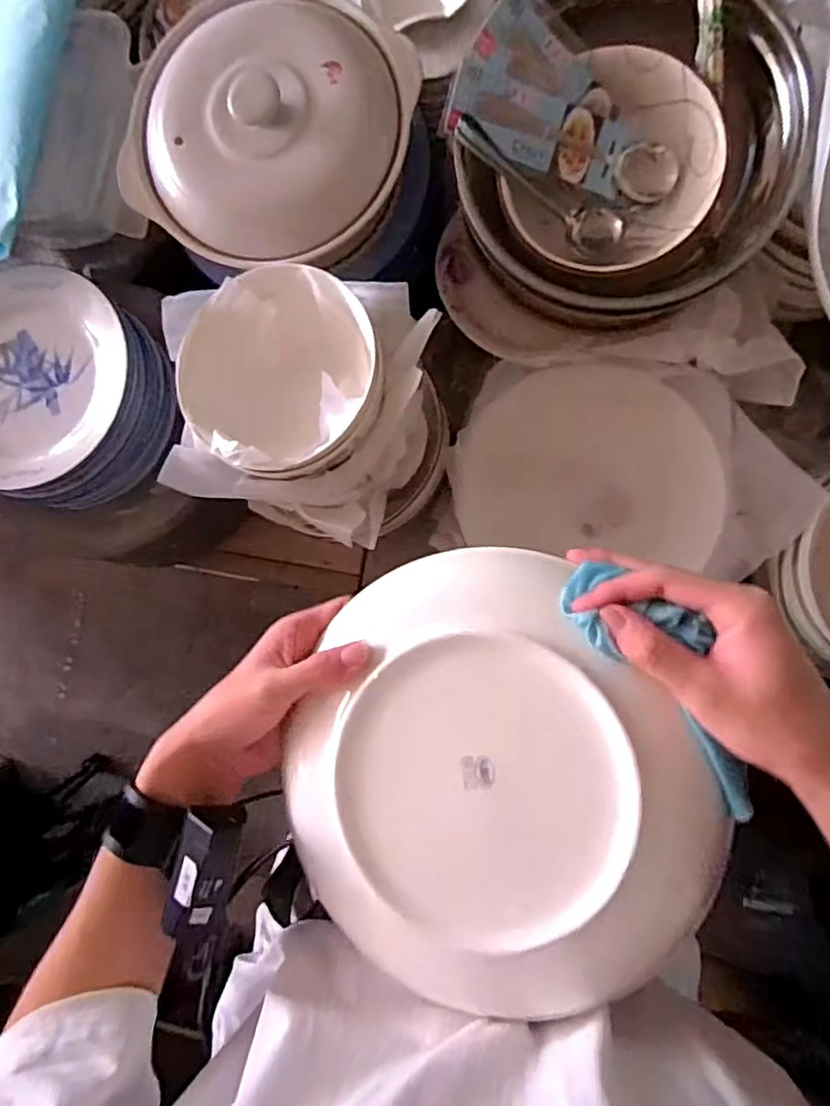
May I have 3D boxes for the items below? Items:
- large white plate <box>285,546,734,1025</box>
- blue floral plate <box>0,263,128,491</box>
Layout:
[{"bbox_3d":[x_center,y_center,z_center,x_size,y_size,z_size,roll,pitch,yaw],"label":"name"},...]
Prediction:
[{"bbox_3d":[0.037,0.136,0.338,0.211,0.047,0.227,-37,84,3],"label":"large white plate"},{"bbox_3d":[-0.339,-0.151,0.541,0.189,0.033,0.184,0,87,6],"label":"blue floral plate"}]

